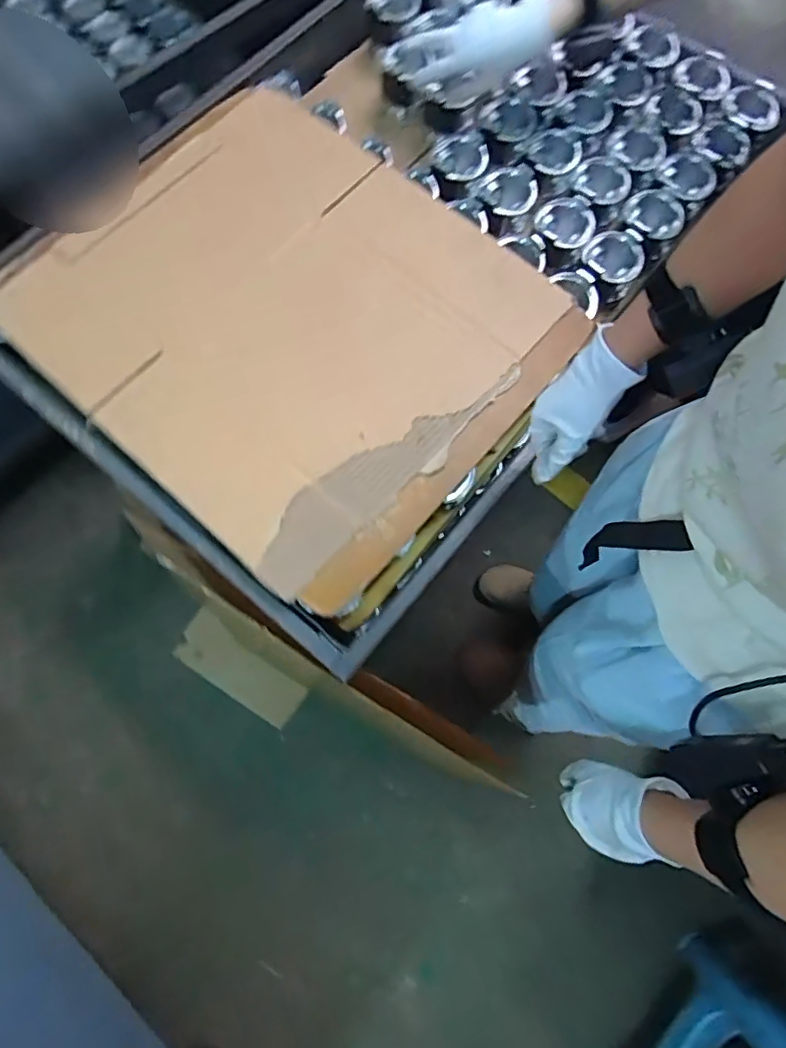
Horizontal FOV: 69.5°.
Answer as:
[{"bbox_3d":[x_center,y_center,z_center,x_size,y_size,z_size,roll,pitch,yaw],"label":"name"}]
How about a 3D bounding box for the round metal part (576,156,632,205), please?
[{"bbox_3d":[0.315,-0.511,0.841,0.070,0.019,0.074,0,74,0],"label":"round metal part"}]

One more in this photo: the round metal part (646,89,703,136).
[{"bbox_3d":[0.437,-0.638,0.876,0.078,0.007,0.082,0,74,0],"label":"round metal part"}]

